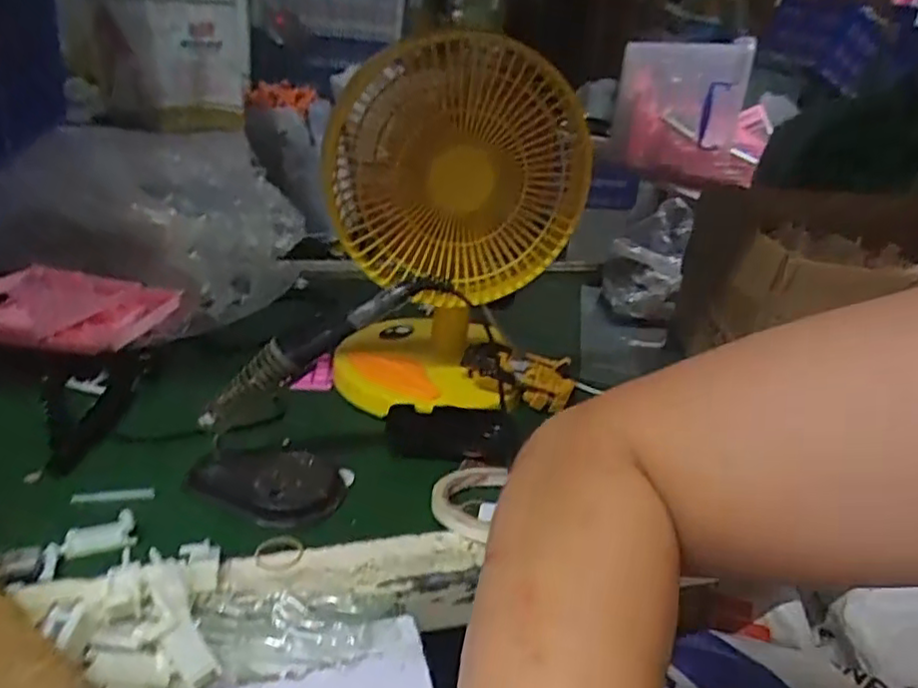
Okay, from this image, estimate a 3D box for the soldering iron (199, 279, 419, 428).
[{"bbox_3d":[-0.111,0.004,0.468,0.183,0.029,0.017,-32,27,7],"label":"soldering iron"}]

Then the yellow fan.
[{"bbox_3d":[-0.009,-0.101,0.611,0.216,0.317,0.142,-1,27,-14],"label":"yellow fan"}]

